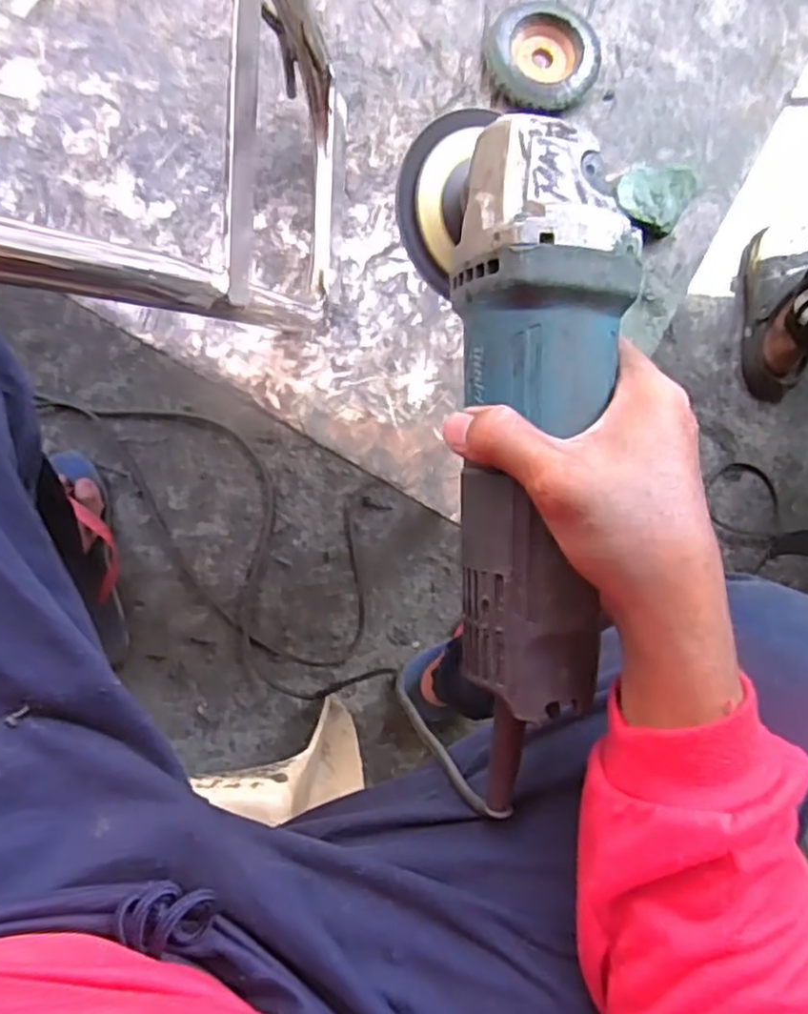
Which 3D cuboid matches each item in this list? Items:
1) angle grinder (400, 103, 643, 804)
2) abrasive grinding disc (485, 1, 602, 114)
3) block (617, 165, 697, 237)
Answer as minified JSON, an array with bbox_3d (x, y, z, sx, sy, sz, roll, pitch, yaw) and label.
[{"bbox_3d":[0.050,-0.031,0.292,0.076,0.070,0.265,-3,91,-7],"label":"angle grinder"},{"bbox_3d":[0.100,-0.330,0.509,0.082,0.014,0.077,1,85,-6],"label":"abrasive grinding disc"},{"bbox_3d":[0.180,-0.226,0.499,0.045,0.022,0.052,30,82,-3],"label":"block"}]

